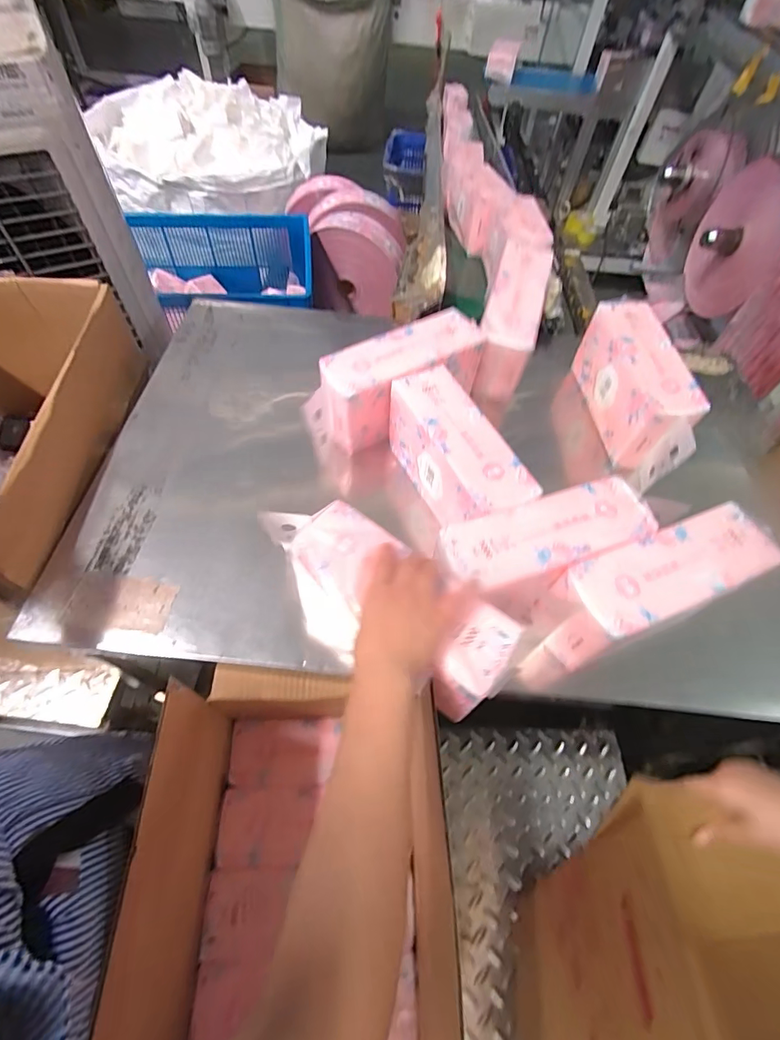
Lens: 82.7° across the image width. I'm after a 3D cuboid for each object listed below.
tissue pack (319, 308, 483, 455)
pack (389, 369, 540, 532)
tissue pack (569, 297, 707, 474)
[{"bbox_3d":[0.018,-0.226,0.729,0.256,0.132,0.096,-30,65,-20],"label":"tissue pack"},{"bbox_3d":[0.091,-0.089,0.639,0.091,0.118,0.248,-21,62,-15],"label":"pack"},{"bbox_3d":[0.397,-0.228,0.736,0.093,0.122,0.260,-4,59,-6],"label":"tissue pack"}]

